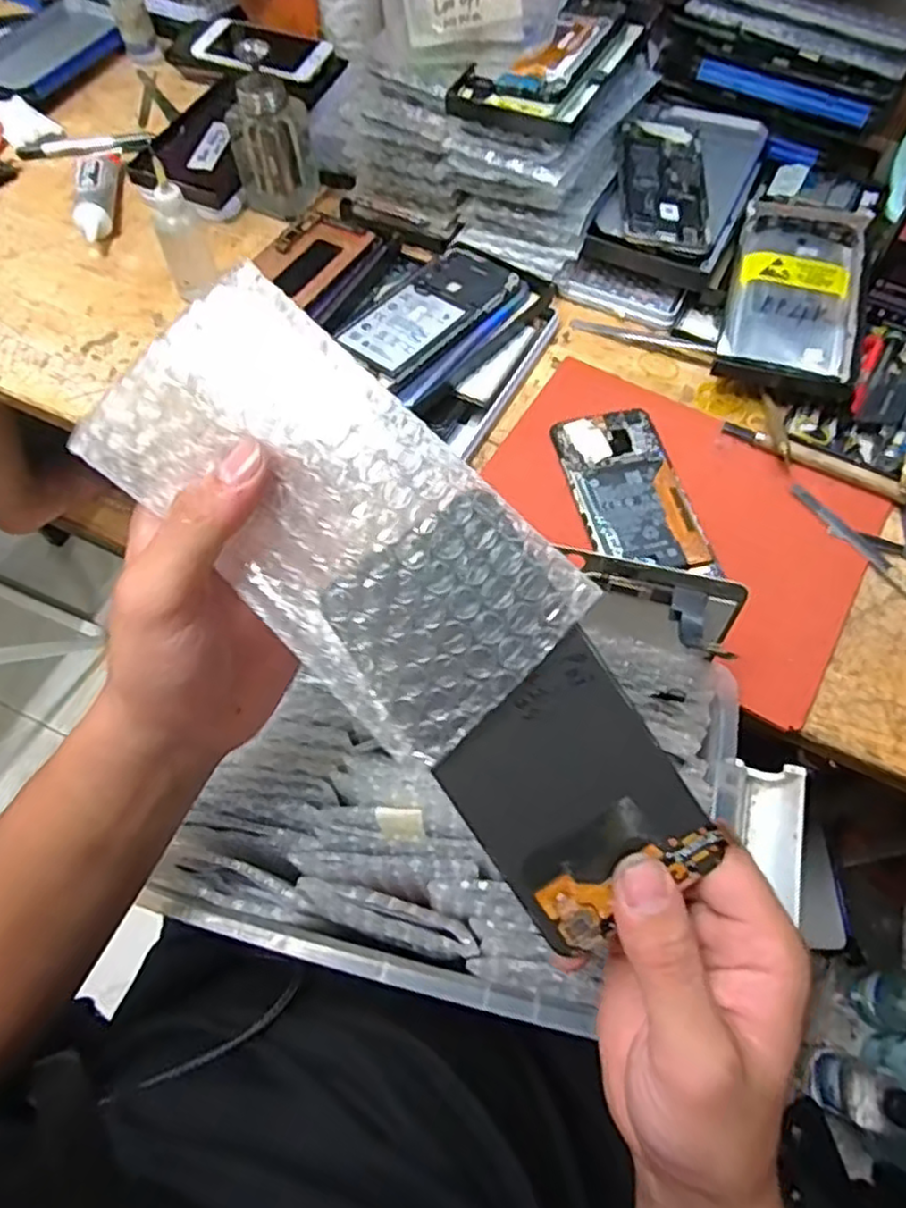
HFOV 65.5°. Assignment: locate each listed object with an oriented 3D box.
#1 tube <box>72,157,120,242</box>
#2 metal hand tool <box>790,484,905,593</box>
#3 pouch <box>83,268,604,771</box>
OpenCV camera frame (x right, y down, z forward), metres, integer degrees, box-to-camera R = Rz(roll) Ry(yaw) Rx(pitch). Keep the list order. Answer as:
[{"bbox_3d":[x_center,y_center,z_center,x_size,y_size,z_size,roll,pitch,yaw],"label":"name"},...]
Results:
[{"bbox_3d":[-0.318,-0.367,0.631,0.024,0.028,0.114,-5,63,-2],"label":"tube"},{"bbox_3d":[0.275,-0.034,0.465,0.013,0.005,0.129,-35,68,-16],"label":"metal hand tool"},{"bbox_3d":[-0.040,-0.029,0.240,0.166,0.010,0.085,43,96,2],"label":"pouch"}]

